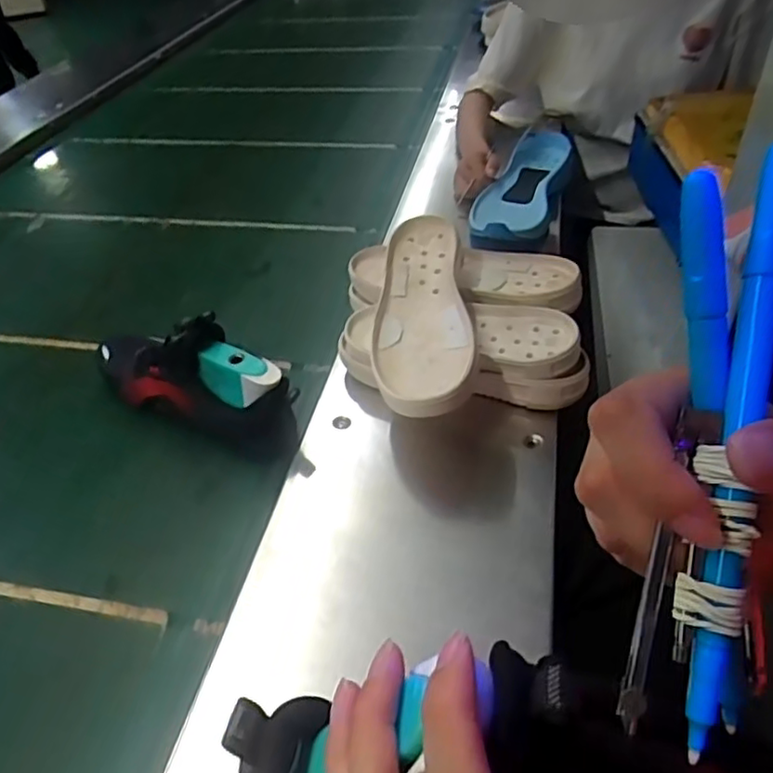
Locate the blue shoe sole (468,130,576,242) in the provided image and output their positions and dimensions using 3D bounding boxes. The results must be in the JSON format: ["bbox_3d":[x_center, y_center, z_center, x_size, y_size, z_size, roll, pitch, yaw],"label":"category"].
[{"bbox_3d":[0.190,-0.280,0.912,0.114,0.072,0.278,15,45,22],"label":"blue shoe sole"}]

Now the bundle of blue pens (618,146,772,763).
[{"bbox_3d":[0.090,0.014,0.174,0.031,0.161,0.014,7,-4,17],"label":"bundle of blue pens"}]

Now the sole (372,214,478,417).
[{"bbox_3d":[0.035,-0.075,0.624,0.094,0.029,0.258,-4,52,4],"label":"sole"}]

